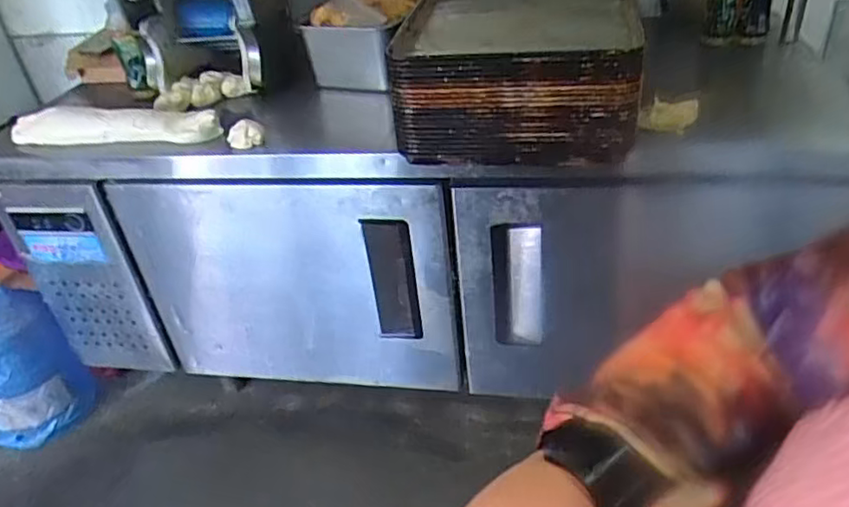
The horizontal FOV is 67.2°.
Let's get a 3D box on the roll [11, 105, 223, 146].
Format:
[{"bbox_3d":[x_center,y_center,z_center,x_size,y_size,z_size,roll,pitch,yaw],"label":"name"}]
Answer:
[{"bbox_3d":[-0.625,-0.261,1.287,0.459,0.056,0.060,1,35,12],"label":"roll"}]

